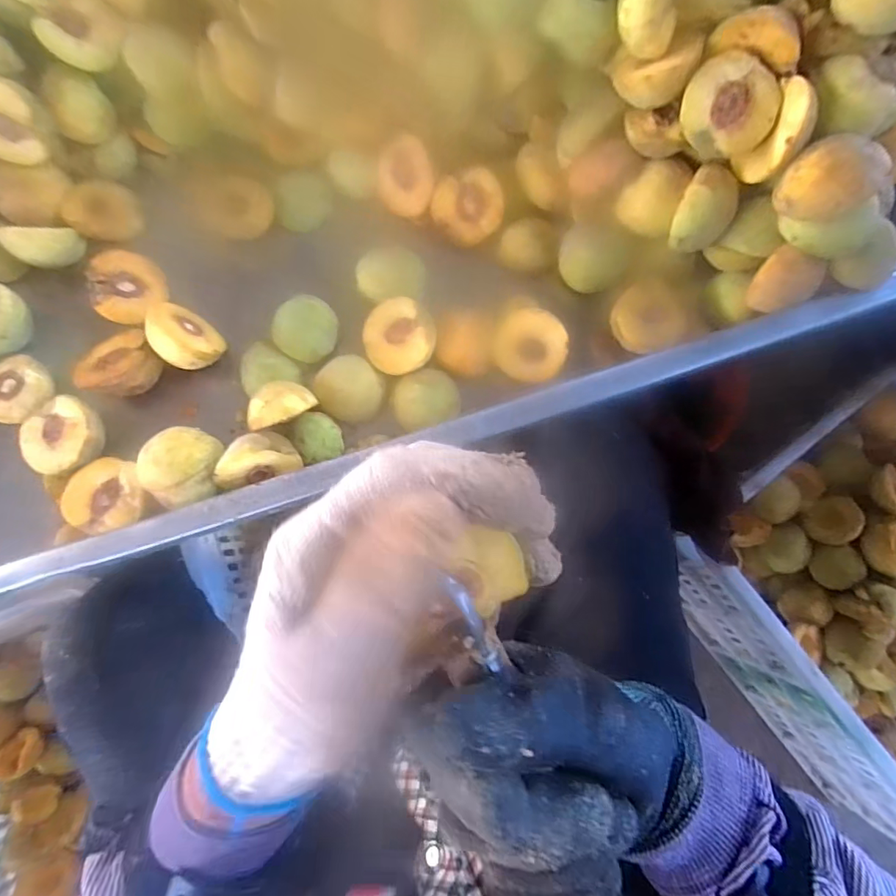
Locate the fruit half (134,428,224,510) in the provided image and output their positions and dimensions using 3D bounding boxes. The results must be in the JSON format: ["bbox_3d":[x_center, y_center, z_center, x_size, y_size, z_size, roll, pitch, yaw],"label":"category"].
[{"bbox_3d":[-0.205,0.014,0.377,0.055,0.035,0.058,-5,80,-1],"label":"fruit half"}]

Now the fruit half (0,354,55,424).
[{"bbox_3d":[-0.361,-0.049,0.411,0.045,0.027,0.054,38,82,6],"label":"fruit half"}]

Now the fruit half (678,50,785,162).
[{"bbox_3d":[0.200,-0.243,0.355,0.060,0.030,0.061,-9,105,8],"label":"fruit half"}]

